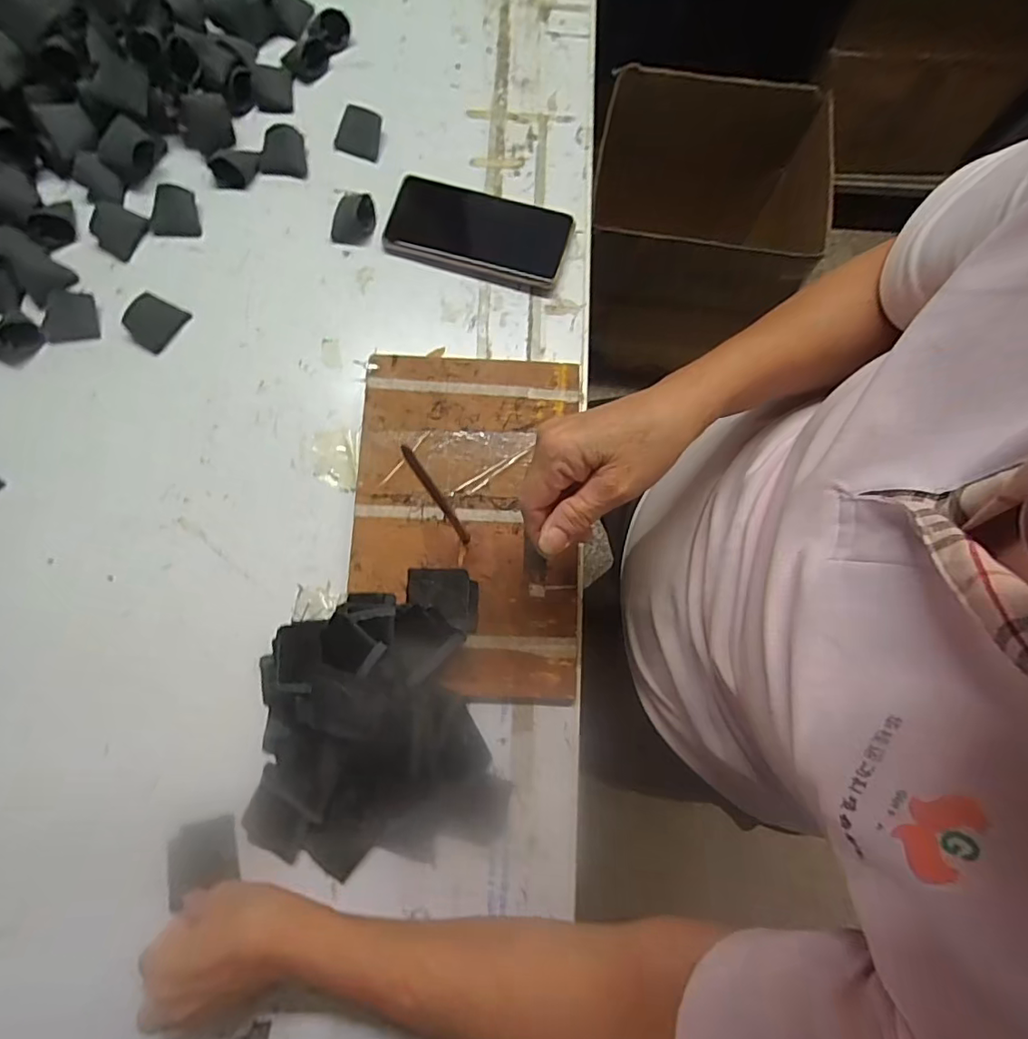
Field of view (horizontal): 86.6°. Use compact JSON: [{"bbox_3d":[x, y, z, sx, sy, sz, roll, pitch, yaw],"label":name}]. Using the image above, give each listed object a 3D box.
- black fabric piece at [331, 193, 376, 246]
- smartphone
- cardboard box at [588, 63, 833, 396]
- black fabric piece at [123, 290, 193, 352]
[{"bbox_3d":[-0.143,-0.272,0.492,0.037,0.019,0.048,13,79,2],"label":"black fabric piece"},{"bbox_3d":[-0.033,-0.257,0.491,0.159,0.013,0.080,17,79,2],"label":"smartphone"},{"bbox_3d":[0.323,-0.515,1.078,0.342,0.436,0.355,8,79,1],"label":"cardboard box"},{"bbox_3d":[-0.309,-0.170,0.466,0.038,0.014,0.044,29,80,5],"label":"black fabric piece"}]

